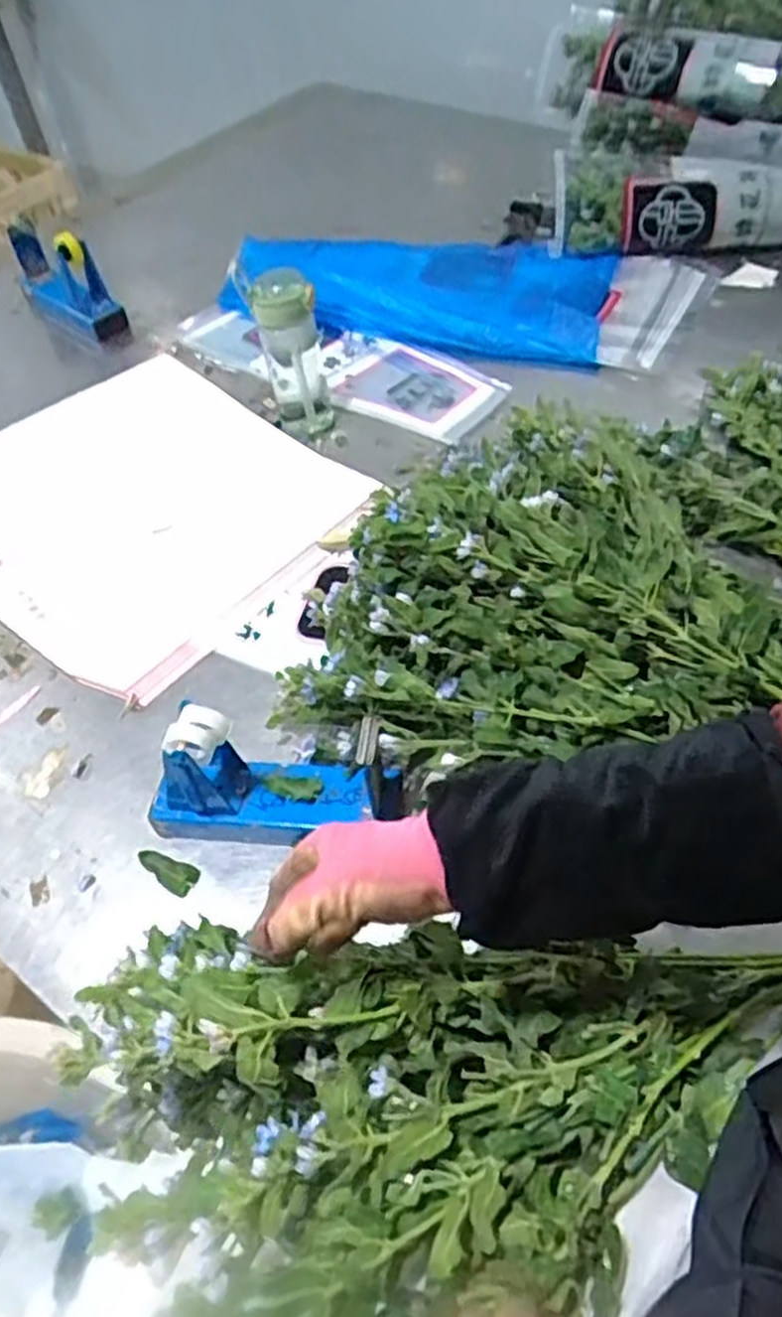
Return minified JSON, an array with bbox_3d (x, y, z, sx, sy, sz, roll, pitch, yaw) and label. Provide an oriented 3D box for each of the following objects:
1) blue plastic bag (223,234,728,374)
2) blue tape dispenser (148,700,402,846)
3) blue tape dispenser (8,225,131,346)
[{"bbox_3d":[0.054,-0.475,1.016,0.653,0.096,0.176,19,55,20],"label":"blue plastic bag"},{"bbox_3d":[-0.095,0.091,0.617,0.197,0.111,0.061,1,51,6],"label":"blue tape dispenser"},{"bbox_3d":[-0.473,-0.541,1.130,0.196,0.124,0.063,32,60,27],"label":"blue tape dispenser"}]

